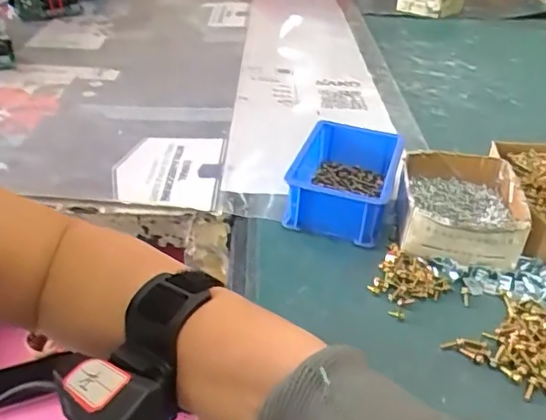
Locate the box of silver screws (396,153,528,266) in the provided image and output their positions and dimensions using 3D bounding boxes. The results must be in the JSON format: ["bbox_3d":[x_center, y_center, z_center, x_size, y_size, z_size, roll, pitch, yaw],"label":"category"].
[{"bbox_3d":[0.177,-0.003,0.561,0.108,0.053,0.121,8,34,7],"label":"box of silver screws"}]

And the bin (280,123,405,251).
[{"bbox_3d":[0.073,-0.030,0.591,0.099,0.058,0.144,11,34,11],"label":"bin"}]

